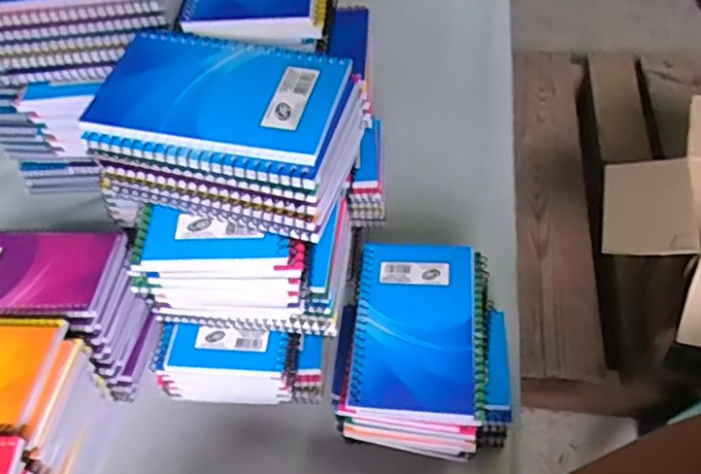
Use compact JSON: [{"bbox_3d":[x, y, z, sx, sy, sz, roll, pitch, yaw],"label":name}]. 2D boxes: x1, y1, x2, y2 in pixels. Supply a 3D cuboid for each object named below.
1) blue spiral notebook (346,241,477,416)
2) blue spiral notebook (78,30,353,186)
[{"bbox_3d":[0.044,0.058,0.435,0.082,0.008,0.127,3,53,5],"label":"blue spiral notebook"},{"bbox_3d":[-0.071,-0.076,0.341,0.129,0.012,0.090,11,54,11],"label":"blue spiral notebook"}]

